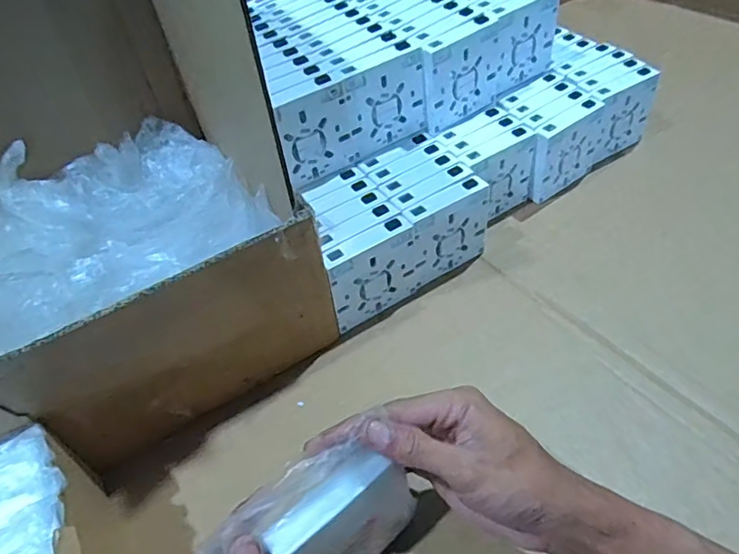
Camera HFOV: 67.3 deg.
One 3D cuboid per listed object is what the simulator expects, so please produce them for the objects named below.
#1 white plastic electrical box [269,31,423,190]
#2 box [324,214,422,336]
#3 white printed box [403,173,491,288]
[{"bbox_3d":[-0.015,-0.151,0.518,0.148,0.089,0.026,-30,51,-19],"label":"white plastic electrical box"},{"bbox_3d":[0.003,-0.002,0.497,0.088,0.087,0.022,-29,51,-19],"label":"box"},{"bbox_3d":[0.073,-0.041,0.524,0.085,0.087,0.021,-28,51,-18],"label":"white printed box"}]

